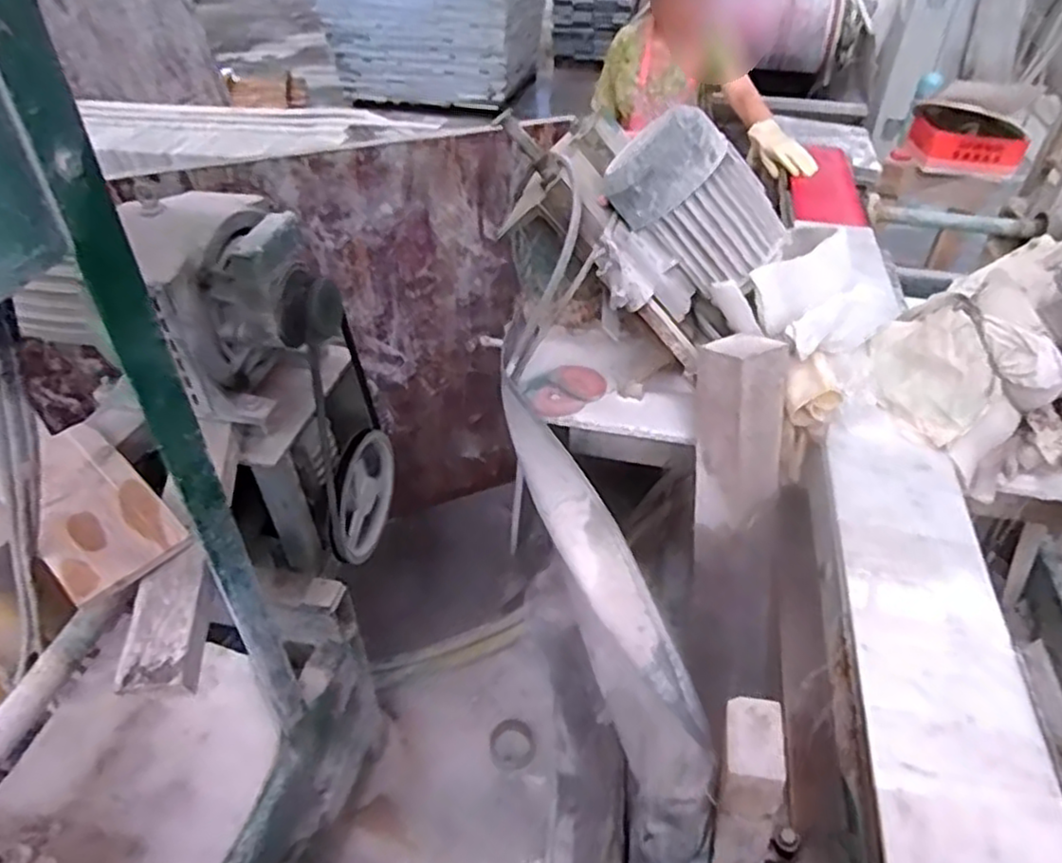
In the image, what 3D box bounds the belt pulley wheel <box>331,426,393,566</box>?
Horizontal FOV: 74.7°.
[{"bbox_3d":[-0.259,0.104,1.103,0.024,0.221,0.198,8,42,10],"label":"belt pulley wheel"}]

